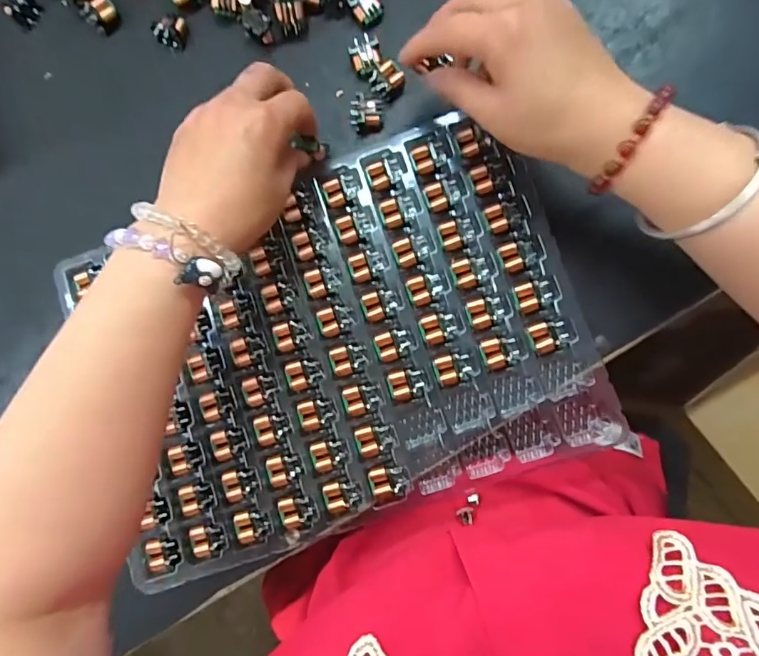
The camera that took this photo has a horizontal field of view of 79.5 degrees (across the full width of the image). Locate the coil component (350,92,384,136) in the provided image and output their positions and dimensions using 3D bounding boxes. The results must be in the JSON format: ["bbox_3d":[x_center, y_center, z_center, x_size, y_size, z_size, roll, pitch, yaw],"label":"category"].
[{"bbox_3d":[-0.009,-0.152,0.323,0.021,0.015,0.021,-9,83,8],"label":"coil component"}]

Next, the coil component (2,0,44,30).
[{"bbox_3d":[-0.276,-0.248,0.353,0.020,0.013,0.022,-1,84,9],"label":"coil component"}]

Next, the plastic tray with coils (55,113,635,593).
[{"bbox_3d":[-0.031,0.011,0.309,0.318,0.020,0.230,-19,83,3],"label":"plastic tray with coils"}]

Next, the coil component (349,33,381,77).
[{"bbox_3d":[-0.010,-0.193,0.327,0.021,0.015,0.024,-11,82,8],"label":"coil component"}]

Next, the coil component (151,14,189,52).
[{"bbox_3d":[-0.155,-0.223,0.341,0.020,0.013,0.023,32,90,11],"label":"coil component"}]

